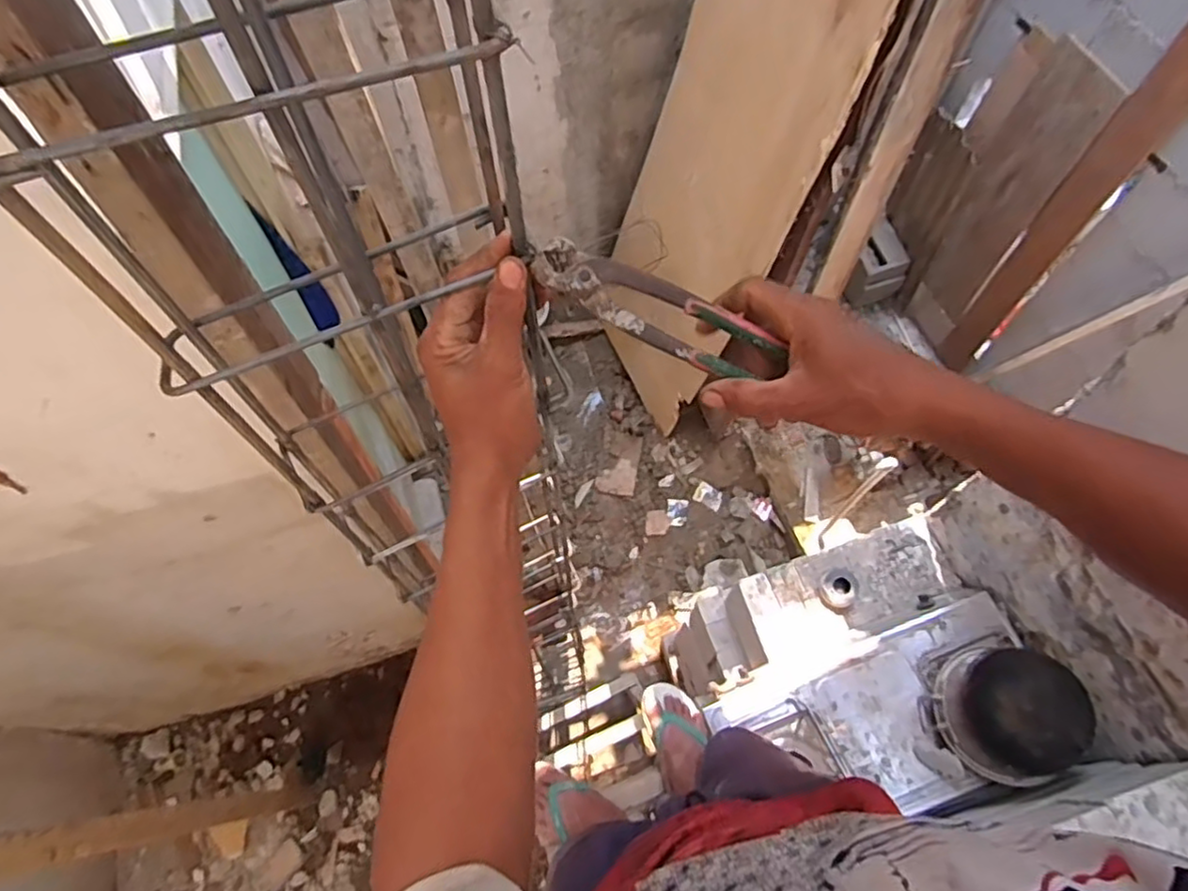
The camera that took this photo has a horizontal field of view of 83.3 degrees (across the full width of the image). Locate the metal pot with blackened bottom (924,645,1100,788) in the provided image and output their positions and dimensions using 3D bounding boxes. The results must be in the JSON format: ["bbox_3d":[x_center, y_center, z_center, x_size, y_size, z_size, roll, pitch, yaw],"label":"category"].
[{"bbox_3d":[0.802,0.519,1.308,0.199,0.256,0.205,42,71,18],"label":"metal pot with blackened bottom"}]

